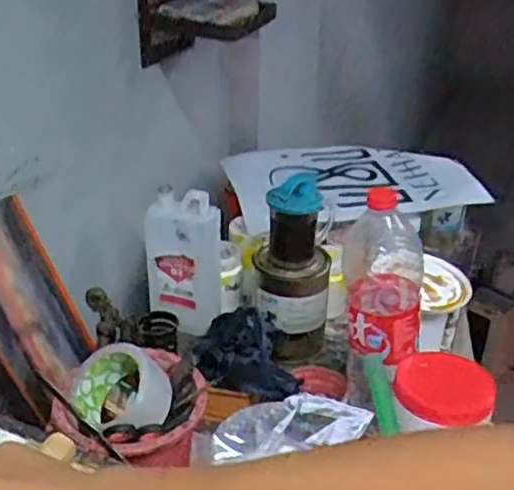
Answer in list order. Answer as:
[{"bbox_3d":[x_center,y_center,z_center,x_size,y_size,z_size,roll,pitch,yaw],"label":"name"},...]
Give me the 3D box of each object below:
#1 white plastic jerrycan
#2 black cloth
[{"bbox_3d":[-0.104,0.025,0.954,0.108,0.199,0.059,5,29,6],"label":"white plastic jerrycan"},{"bbox_3d":[-0.016,0.130,0.804,0.122,0.070,0.099,-3,29,-8],"label":"black cloth"}]

